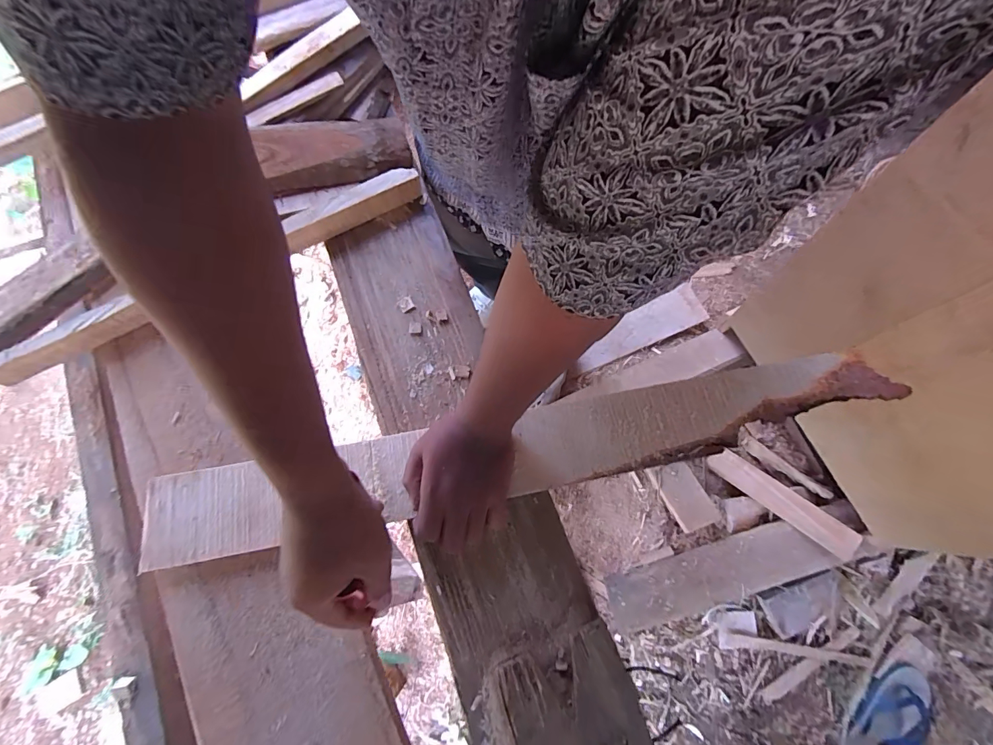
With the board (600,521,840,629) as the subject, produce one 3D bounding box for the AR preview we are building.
[{"bbox_3d":[0.526,0.477,1.012,0.523,0.040,0.131,-16,75,-3],"label":"board"}]

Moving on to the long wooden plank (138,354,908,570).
[{"bbox_3d":[0.047,0.079,0.475,0.823,0.010,0.088,-11,75,-5],"label":"long wooden plank"}]

